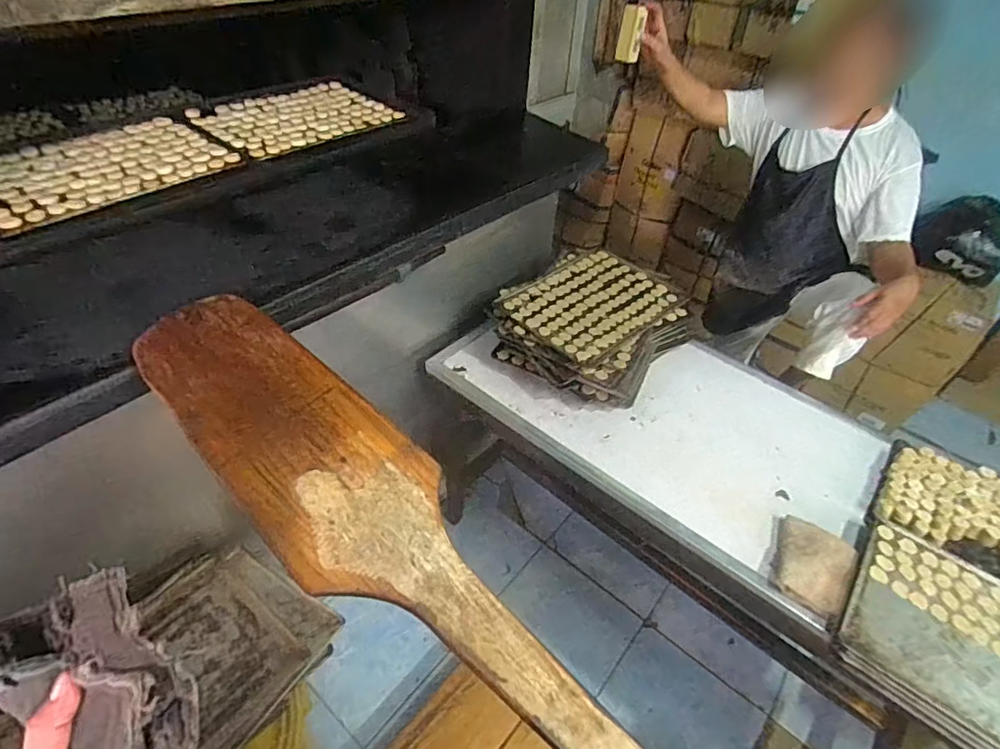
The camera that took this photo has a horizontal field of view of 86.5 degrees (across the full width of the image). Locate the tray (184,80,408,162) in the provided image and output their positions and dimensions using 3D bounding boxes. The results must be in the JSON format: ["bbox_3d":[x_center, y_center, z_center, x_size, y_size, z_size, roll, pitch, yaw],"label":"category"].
[{"bbox_3d":[-0.497,-0.648,1.327,0.315,0.022,0.444,33,49,26],"label":"tray"}]

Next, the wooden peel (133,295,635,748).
[{"bbox_3d":[-0.100,0.197,0.587,0.779,0.018,0.181,43,52,7],"label":"wooden peel"}]

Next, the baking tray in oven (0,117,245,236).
[{"bbox_3d":[-0.789,-0.413,1.050,0.319,0.019,0.430,32,49,25],"label":"baking tray in oven"}]

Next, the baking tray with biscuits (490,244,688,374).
[{"bbox_3d":[0.254,-0.204,1.424,0.471,0.021,0.320,-29,54,-32],"label":"baking tray with biscuits"}]

